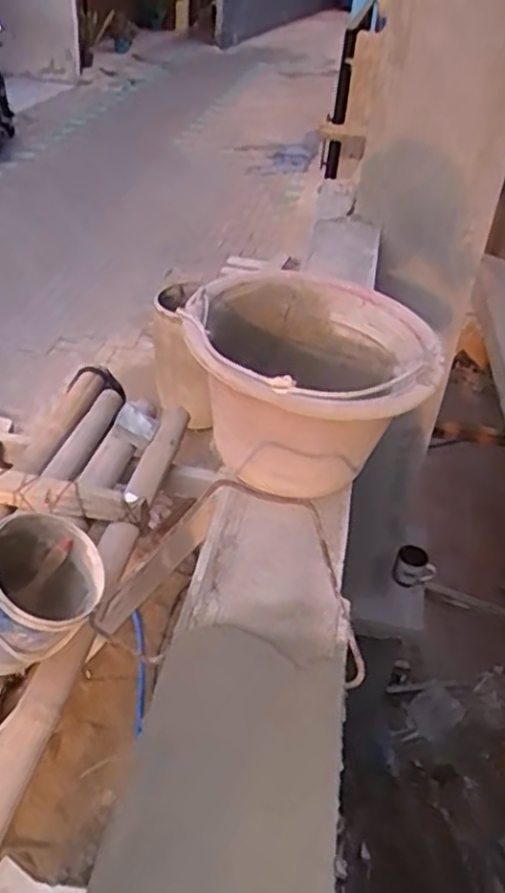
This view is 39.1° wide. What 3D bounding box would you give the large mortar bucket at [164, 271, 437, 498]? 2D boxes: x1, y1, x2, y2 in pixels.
[{"bbox_3d":[0.048,-0.062,0.721,0.231,0.147,0.253,4,37,-3],"label":"large mortar bucket"}]

